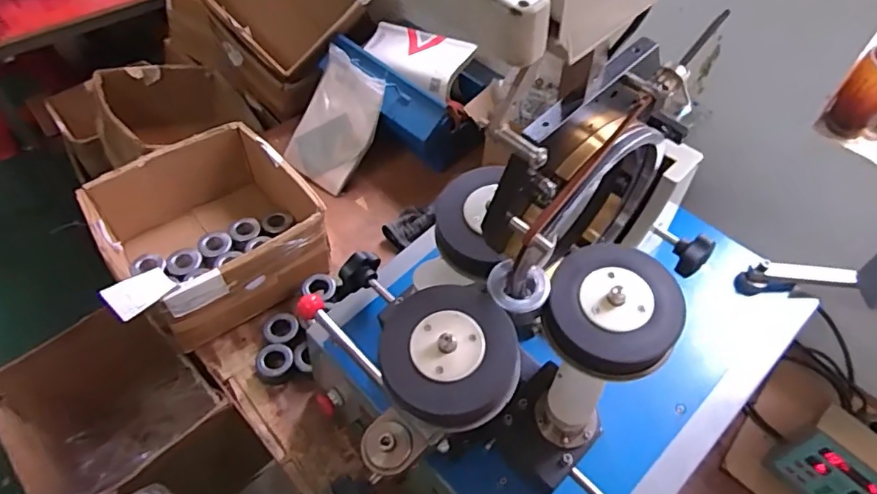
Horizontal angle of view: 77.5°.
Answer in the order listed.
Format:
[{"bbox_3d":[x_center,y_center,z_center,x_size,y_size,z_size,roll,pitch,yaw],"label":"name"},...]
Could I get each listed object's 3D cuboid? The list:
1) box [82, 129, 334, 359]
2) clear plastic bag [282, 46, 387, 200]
[{"bbox_3d":[-0.419,-0.022,1.028,0.342,0.194,0.327,-29,58,-24],"label":"box"},{"bbox_3d":[-0.233,-0.279,1.211,0.187,0.056,0.279,31,100,16],"label":"clear plastic bag"}]

